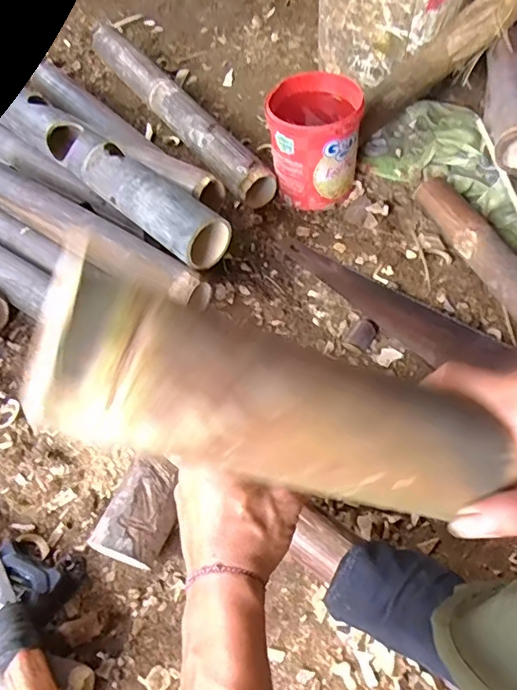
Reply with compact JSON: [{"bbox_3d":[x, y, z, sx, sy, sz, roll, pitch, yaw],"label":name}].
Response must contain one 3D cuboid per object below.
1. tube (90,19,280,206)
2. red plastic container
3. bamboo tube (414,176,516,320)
[{"bbox_3d":[-0.165,-0.451,0.966,0.068,0.072,0.594,-32,62,-17],"label":"tube"},{"bbox_3d":[0.086,-0.319,0.819,0.141,0.151,0.136,7,59,6],"label":"red plastic container"},{"bbox_3d":[0.337,-0.124,0.746,0.061,0.061,0.335,-23,60,-12],"label":"bamboo tube"}]

